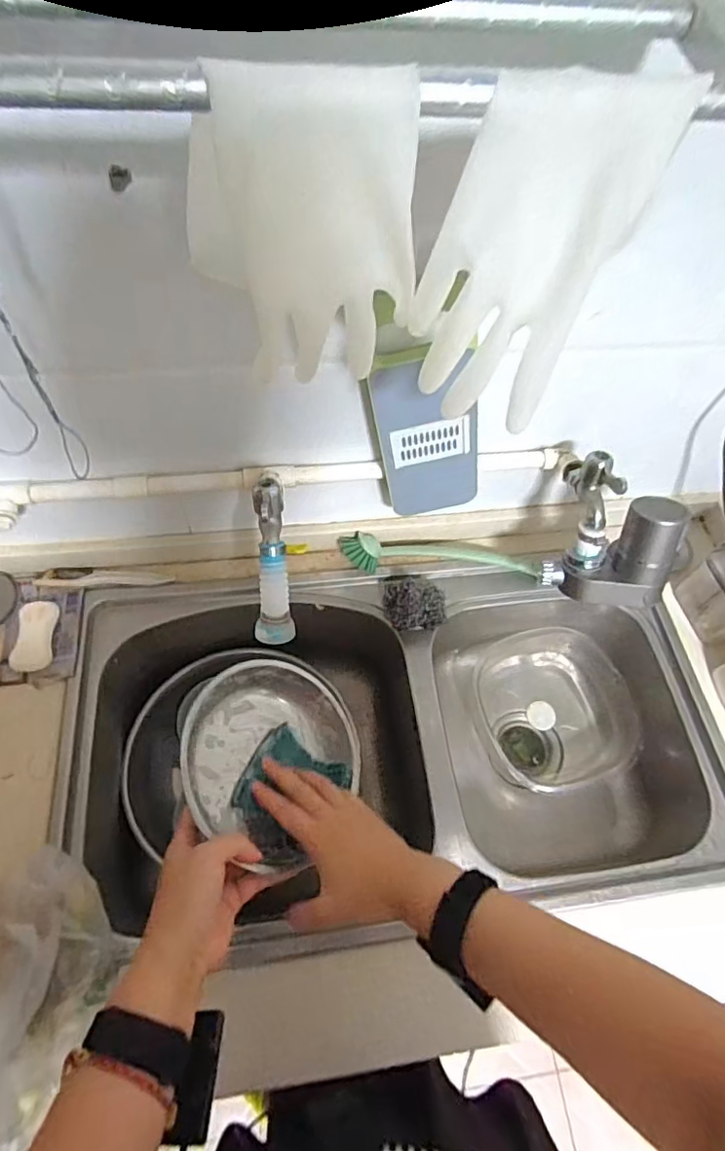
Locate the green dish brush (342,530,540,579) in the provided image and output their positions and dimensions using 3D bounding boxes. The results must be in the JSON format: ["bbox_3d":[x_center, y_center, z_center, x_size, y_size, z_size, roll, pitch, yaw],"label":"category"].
[{"bbox_3d":[0.104,-0.025,0.773,0.265,0.054,0.051,1,60,-4],"label":"green dish brush"}]

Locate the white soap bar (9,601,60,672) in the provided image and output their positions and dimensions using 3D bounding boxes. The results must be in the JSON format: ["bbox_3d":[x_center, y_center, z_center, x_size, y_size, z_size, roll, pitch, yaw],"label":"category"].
[{"bbox_3d":[-0.395,0.071,0.681,0.042,0.018,0.083,-2,60,-6],"label":"white soap bar"}]

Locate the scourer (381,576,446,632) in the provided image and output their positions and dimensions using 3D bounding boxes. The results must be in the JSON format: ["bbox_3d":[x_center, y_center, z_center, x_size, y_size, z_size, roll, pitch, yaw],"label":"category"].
[{"bbox_3d":[0.069,0.035,0.726,0.075,0.042,0.067,-10,61,-10],"label":"scourer"}]

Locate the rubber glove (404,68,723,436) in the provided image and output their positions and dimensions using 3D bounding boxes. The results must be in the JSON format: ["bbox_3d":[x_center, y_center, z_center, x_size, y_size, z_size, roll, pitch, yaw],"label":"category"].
[{"bbox_3d":[0.086,-0.168,0.306,0.091,0.172,0.027,15,40,-8],"label":"rubber glove"}]

